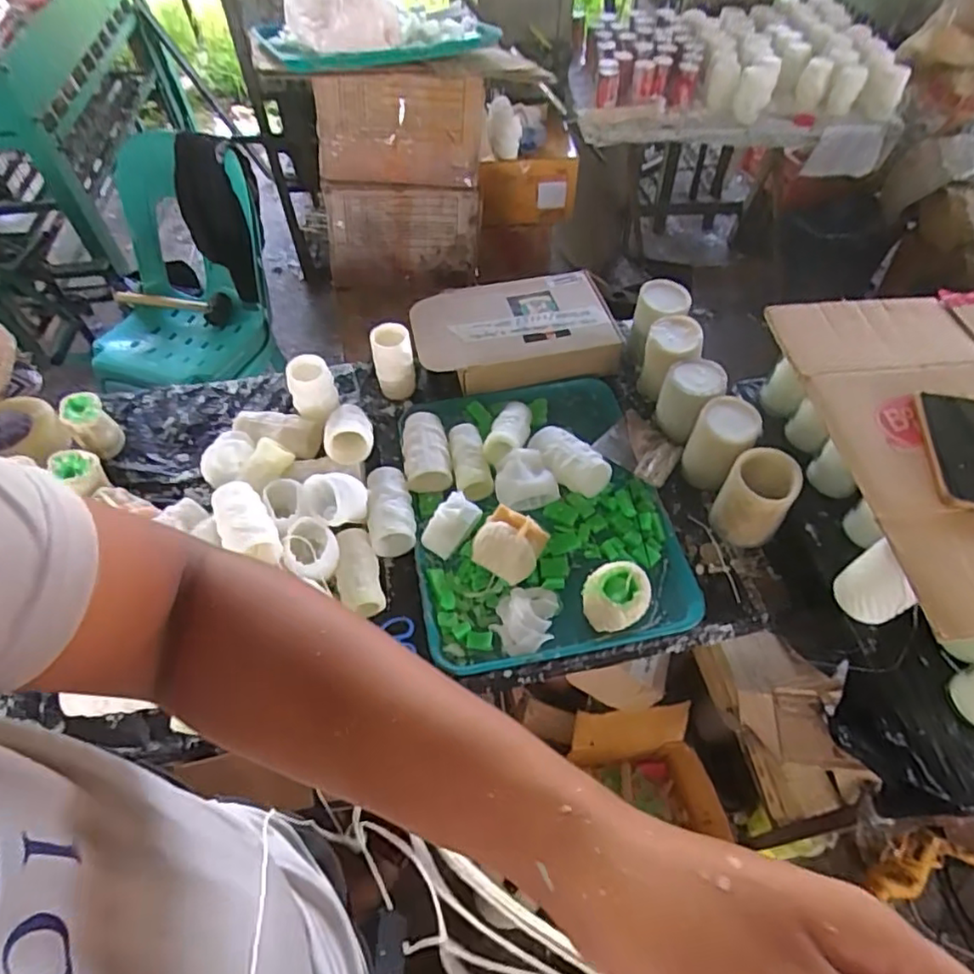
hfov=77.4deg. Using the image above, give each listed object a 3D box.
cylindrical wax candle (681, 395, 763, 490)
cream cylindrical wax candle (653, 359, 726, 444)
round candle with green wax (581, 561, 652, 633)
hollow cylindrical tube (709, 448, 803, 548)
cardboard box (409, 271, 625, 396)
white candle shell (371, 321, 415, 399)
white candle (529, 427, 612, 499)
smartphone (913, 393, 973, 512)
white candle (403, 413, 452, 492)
[{"bbox_3d":[0.322,-0.059,0.847,0.079,0.095,0.092,30,60,20],"label":"cylindrical wax candle"},{"bbox_3d":[0.295,-0.123,0.897,0.081,0.104,0.089,0,55,0],"label":"cream cylindrical wax candle"},{"bbox_3d":[0.151,0.136,0.723,0.071,0.079,0.070,0,55,0],"label":"round candle with green wax"},{"bbox_3d":[0.349,0.016,0.797,0.080,0.110,0.086,0,55,0],"label":"hollow cylindrical tube"},{"bbox_3d":[0.043,-0.260,1.009,0.319,0.067,0.199,-11,55,-7],"label":"cardboard box"},{"bbox_3d":[-0.144,-0.193,0.949,0.059,0.117,0.051,-7,55,-4],"label":"white candle shell"},{"bbox_3d":[0.112,-0.035,0.854,0.124,0.058,0.067,38,63,24],"label":"white candle"},{"bbox_3d":[0.523,-0.041,0.666,0.075,0.011,0.162,8,55,7],"label":"smartphone"},{"bbox_3d":[-0.088,-0.048,0.880,0.066,0.052,0.122,-6,55,-4],"label":"white candle"}]

